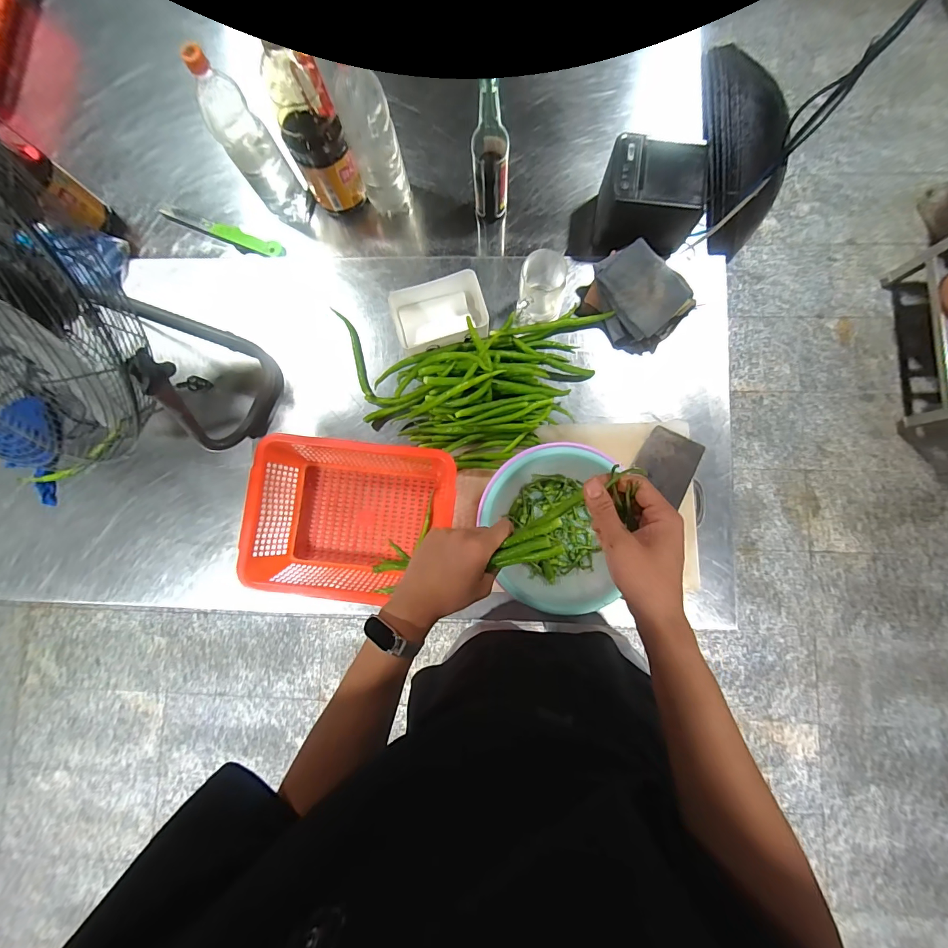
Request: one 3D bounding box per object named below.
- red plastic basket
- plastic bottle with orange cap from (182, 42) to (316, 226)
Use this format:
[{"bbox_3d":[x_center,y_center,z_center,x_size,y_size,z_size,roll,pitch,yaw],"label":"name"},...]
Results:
[{"bbox_3d":[-0.210,0.079,0.702,0.341,0.107,0.256,5,85,3],"label":"red plastic basket"},{"bbox_3d":[-0.399,-0.583,0.739,0.101,0.296,0.071,11,85,4],"label":"plastic bottle with orange cap"}]

